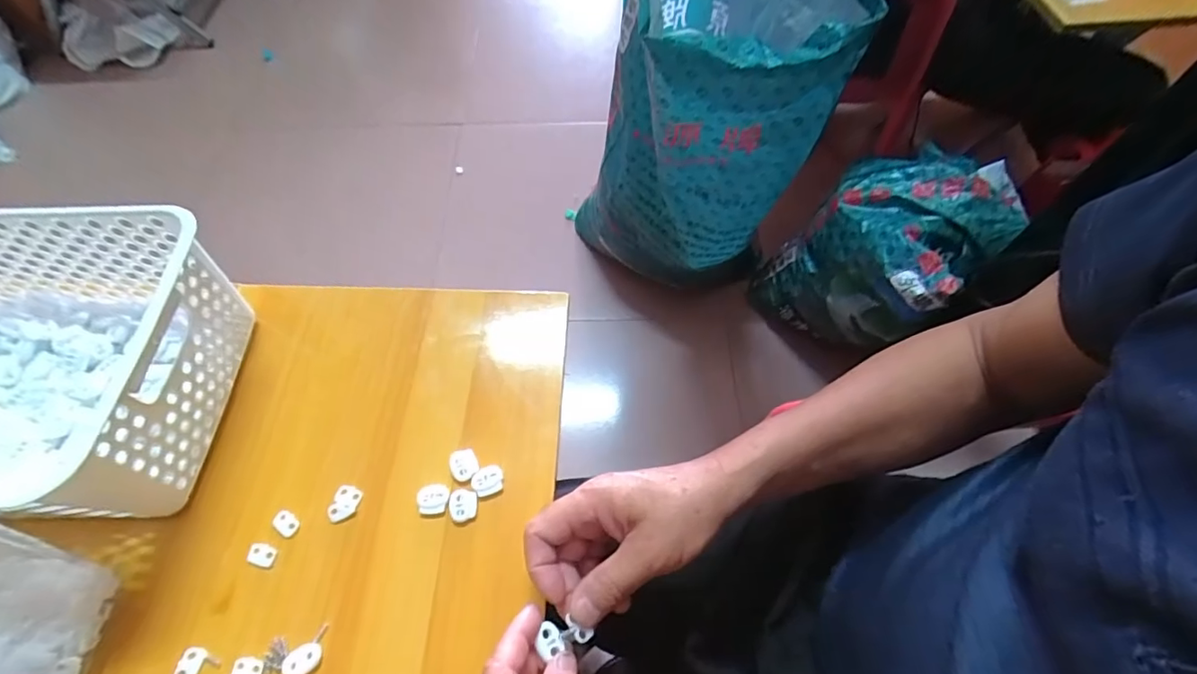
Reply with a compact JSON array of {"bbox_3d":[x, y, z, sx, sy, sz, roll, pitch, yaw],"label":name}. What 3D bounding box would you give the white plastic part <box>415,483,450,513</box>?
[{"bbox_3d":[-0.118,0.118,0.379,0.023,0.011,0.020,-5,60,-2],"label":"white plastic part"}]

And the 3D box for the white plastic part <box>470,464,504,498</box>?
[{"bbox_3d":[-0.081,0.104,0.382,0.023,0.004,0.021,-21,61,-11],"label":"white plastic part"}]

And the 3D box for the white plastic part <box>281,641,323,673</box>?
[{"bbox_3d":[-0.185,0.201,0.327,0.025,0.004,0.017,-30,64,-16],"label":"white plastic part"}]

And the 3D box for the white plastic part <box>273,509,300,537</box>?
[{"bbox_3d":[-0.221,0.131,0.371,0.019,0.004,0.013,28,64,16],"label":"white plastic part"}]

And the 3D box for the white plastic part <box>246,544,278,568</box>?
[{"bbox_3d":[-0.231,0.150,0.360,0.019,0.004,0.012,13,60,8],"label":"white plastic part"}]

